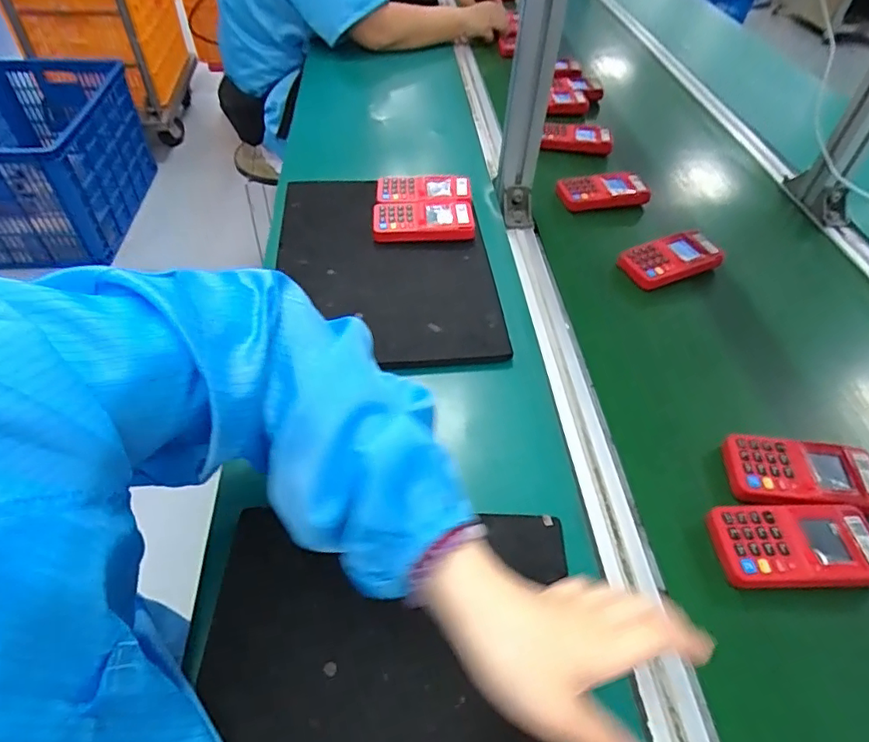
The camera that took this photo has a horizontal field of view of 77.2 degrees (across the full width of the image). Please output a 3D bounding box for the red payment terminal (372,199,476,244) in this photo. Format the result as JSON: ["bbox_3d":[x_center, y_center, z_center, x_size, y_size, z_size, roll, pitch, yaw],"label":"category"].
[{"bbox_3d":[-0.013,-0.185,0.673,0.122,0.027,0.061,-1,50,-3],"label":"red payment terminal"}]

